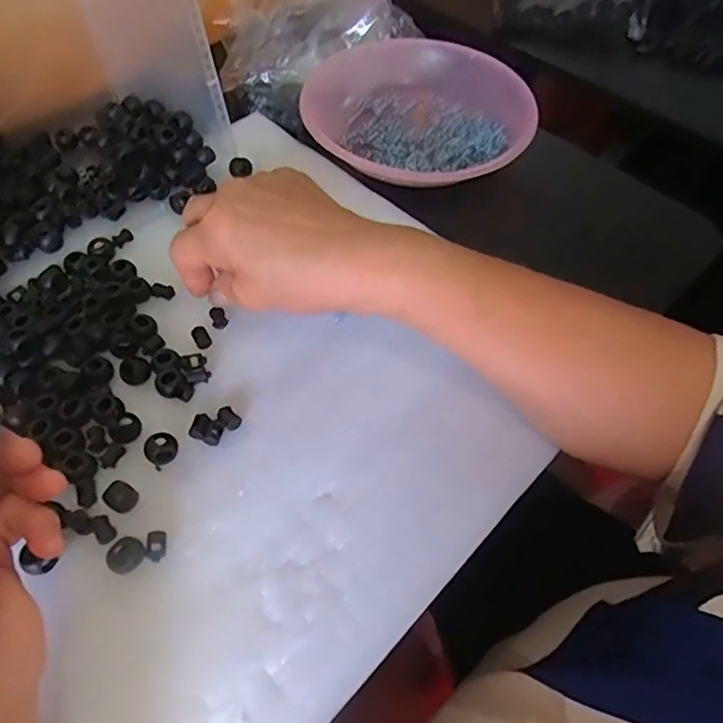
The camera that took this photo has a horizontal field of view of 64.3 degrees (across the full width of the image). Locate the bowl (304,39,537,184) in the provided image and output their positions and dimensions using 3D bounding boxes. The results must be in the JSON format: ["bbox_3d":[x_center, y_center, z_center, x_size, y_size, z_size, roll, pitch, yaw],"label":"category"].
[{"bbox_3d":[0.047,-0.211,0.475,0.188,0.041,0.180,2,57,-3],"label":"bowl"}]

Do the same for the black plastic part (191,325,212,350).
[{"bbox_3d":[-0.101,-0.016,0.361,0.009,0.004,0.016,-27,63,-20],"label":"black plastic part"}]

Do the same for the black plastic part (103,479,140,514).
[{"bbox_3d":[-0.126,0.071,0.300,0.014,0.011,0.014,2,57,-3],"label":"black plastic part"}]

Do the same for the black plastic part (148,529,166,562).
[{"bbox_3d":[-0.103,0.092,0.290,0.009,0.005,0.015,-8,58,-9],"label":"black plastic part"}]

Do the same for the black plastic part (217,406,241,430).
[{"bbox_3d":[-0.077,0.032,0.334,0.015,0.004,0.010,39,63,19],"label":"black plastic part"}]

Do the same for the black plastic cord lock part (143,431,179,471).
[{"bbox_3d":[-0.110,0.048,0.318,0.018,0.010,0.017,2,57,-3],"label":"black plastic cord lock part"}]

